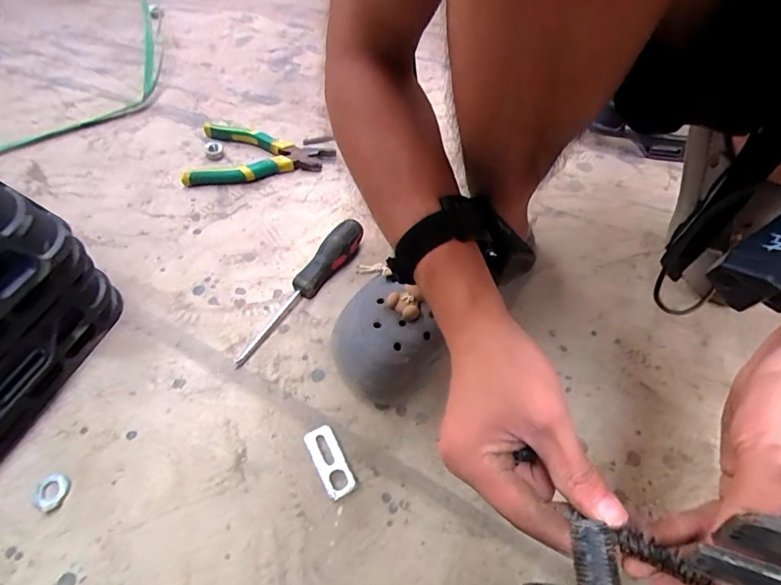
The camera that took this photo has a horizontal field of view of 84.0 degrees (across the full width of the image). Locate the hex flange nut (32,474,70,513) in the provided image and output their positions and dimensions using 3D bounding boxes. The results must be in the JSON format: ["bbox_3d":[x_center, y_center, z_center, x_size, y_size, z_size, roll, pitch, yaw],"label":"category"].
[{"bbox_3d":[-0.267,0.157,0.342,0.022,0.006,0.026,29,58,17],"label":"hex flange nut"}]

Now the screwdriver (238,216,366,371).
[{"bbox_3d":[-0.094,-0.007,0.460,0.027,0.035,0.197,30,58,17],"label":"screwdriver"}]

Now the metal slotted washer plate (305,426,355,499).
[{"bbox_3d":[-0.051,0.140,0.362,0.024,0.004,0.059,-23,59,-19],"label":"metal slotted washer plate"}]

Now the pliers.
[{"bbox_3d":[-0.186,-0.209,0.617,0.196,0.022,0.127,-9,55,-10],"label":"pliers"}]

